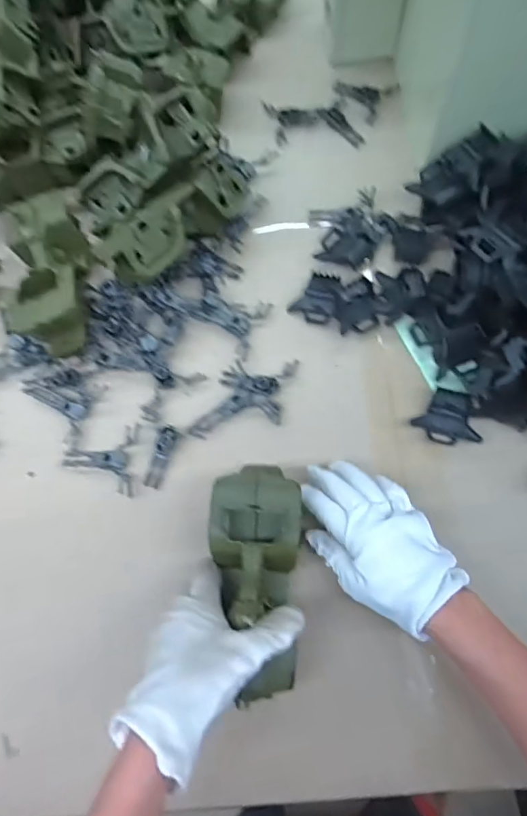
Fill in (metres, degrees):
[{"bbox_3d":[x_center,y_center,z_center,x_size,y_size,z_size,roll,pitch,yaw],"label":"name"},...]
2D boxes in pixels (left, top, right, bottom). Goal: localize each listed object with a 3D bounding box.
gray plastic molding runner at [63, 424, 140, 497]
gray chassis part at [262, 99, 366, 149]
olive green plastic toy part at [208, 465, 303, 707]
[{"bbox_3d":[-0.168,0.053,0.513,0.077,0.011,0.070,0,73,2],"label":"gray plastic molding runner"},{"bbox_3d":[0.063,-0.362,0.645,0.116,0.011,0.081,-6,72,1],"label":"gray chassis part"},{"bbox_3d":[-0.002,0.141,0.433,0.078,0.063,0.178,-5,73,1],"label":"olive green plastic toy part"}]

